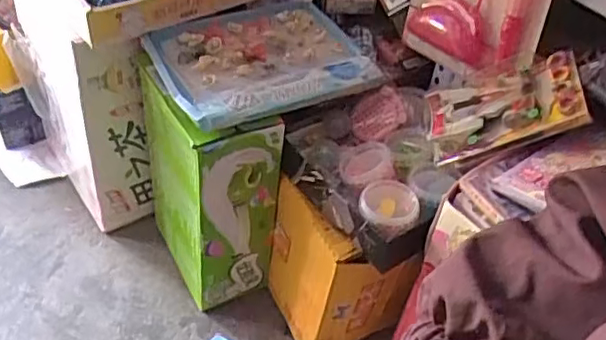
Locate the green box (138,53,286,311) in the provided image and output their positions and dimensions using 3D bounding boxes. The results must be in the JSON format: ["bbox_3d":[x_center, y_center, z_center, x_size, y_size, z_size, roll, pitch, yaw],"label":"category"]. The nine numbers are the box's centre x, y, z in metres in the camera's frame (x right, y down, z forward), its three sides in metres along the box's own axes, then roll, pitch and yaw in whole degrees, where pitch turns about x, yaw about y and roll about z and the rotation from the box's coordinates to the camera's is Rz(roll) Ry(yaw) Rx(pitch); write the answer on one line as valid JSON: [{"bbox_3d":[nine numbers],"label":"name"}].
[{"bbox_3d":[-0.132,0.017,0.899,0.125,0.358,0.201,-18,52,-22],"label":"green box"}]

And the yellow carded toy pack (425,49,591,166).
[{"bbox_3d":[0.228,-0.078,0.719,0.171,0.030,0.106,-16,60,24],"label":"yellow carded toy pack"}]

